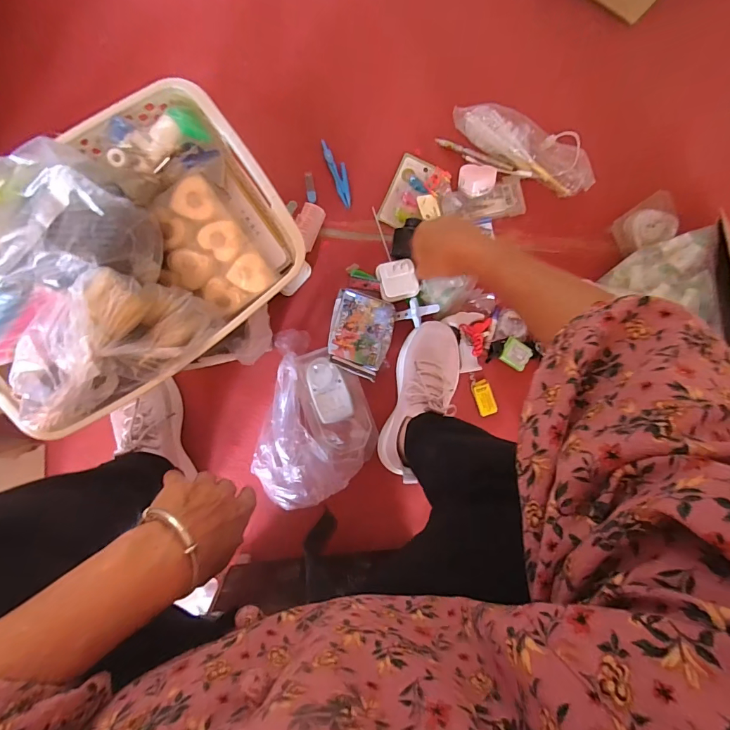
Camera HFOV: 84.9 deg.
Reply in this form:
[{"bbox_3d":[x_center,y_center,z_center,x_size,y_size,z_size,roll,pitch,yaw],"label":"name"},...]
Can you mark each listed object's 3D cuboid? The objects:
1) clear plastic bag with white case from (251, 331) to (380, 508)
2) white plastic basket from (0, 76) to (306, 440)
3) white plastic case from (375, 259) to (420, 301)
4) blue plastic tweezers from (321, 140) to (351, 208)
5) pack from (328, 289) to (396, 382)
[{"bbox_3d":[-0.072,0.094,0.638,0.184,0.073,0.271,10,92,-5],"label":"clear plastic bag with white case"},{"bbox_3d":[-0.209,-0.083,0.329,0.286,0.087,0.197,-39,95,-2],"label":"white plastic basket"},{"bbox_3d":[0.053,-0.135,0.634,0.059,0.017,0.061,-12,94,-4],"label":"white plastic case"},{"bbox_3d":[-0.043,-0.313,0.649,0.025,0.010,0.112,-21,94,-3],"label":"blue plastic tweezers"},{"bbox_3d":[-0.007,-0.049,0.620,0.095,0.016,0.123,15,76,-4],"label":"pack"}]

